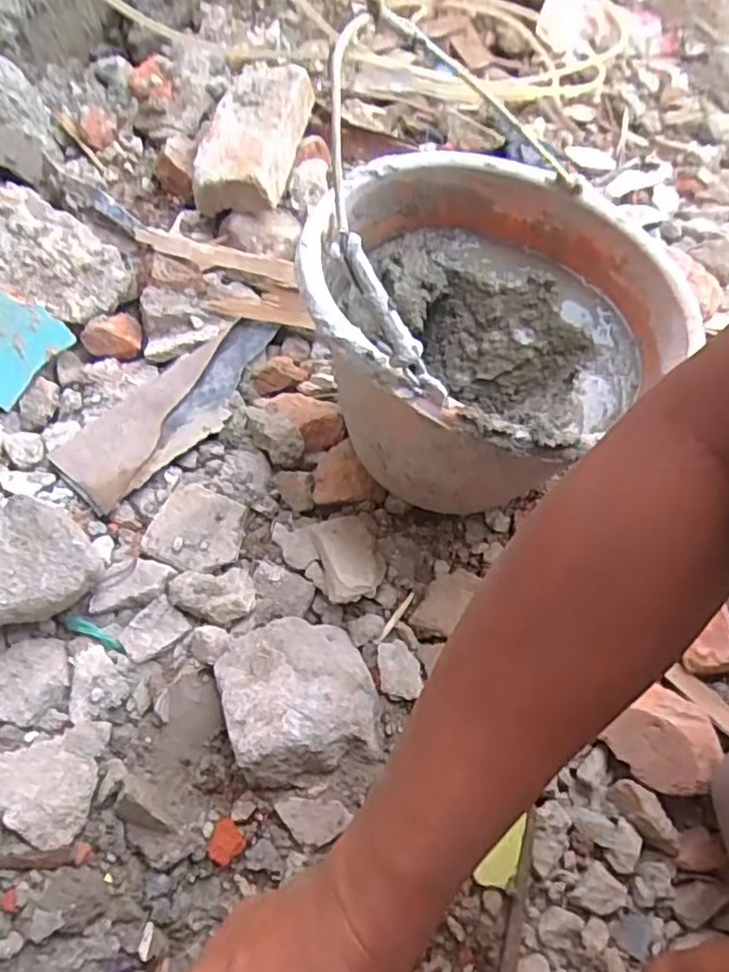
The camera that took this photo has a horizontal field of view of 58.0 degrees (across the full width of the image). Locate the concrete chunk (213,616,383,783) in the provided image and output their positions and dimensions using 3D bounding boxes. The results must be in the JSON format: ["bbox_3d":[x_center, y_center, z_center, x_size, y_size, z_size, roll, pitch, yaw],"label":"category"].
[{"bbox_3d":[-0.049,0.153,0.490,0.105,0.060,0.113,0,67,1],"label":"concrete chunk"}]

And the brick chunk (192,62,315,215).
[{"bbox_3d":[-0.129,-0.408,0.782,0.117,0.068,0.205,9,67,17],"label":"brick chunk"}]

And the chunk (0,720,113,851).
[{"bbox_3d":[-0.232,0.206,0.461,0.082,0.022,0.080,4,67,3],"label":"chunk"}]

